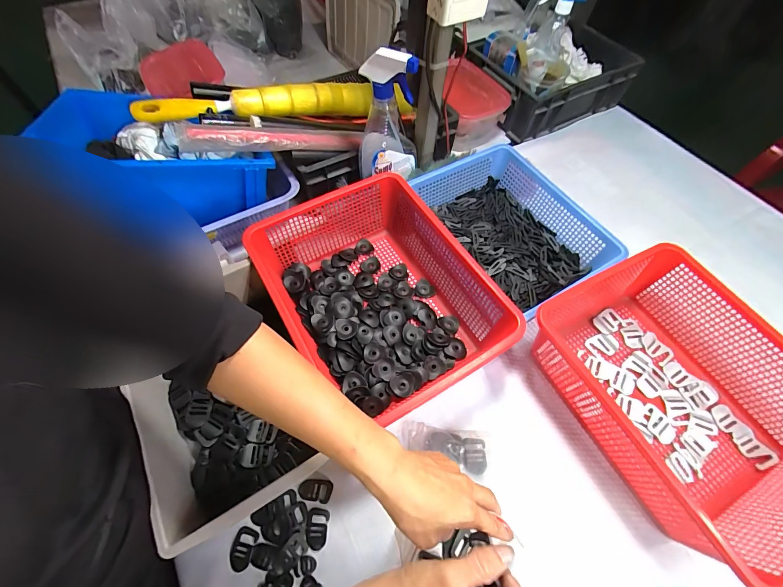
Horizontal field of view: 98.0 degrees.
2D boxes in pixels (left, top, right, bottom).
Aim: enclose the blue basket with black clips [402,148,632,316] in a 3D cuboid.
[{"bbox_3d":[0.208,-0.112,0.598,0.209,0.096,0.294,-28,65,-17],"label":"blue basket with black clips"}]

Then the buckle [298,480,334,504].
[{"bbox_3d":[-0.097,0.251,0.434,0.043,0.004,0.025,9,60,3],"label":"buckle"}]

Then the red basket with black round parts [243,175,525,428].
[{"bbox_3d":[-0.028,0.000,0.521,0.265,0.119,0.356,-27,64,-17],"label":"red basket with black round parts"}]

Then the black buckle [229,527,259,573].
[{"bbox_3d":[-0.178,0.303,0.404,0.028,0.004,0.042,15,60,7],"label":"black buckle"}]

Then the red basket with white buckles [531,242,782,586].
[{"bbox_3d":[0.393,0.121,0.462,0.284,0.114,0.333,-23,63,-15],"label":"red basket with white buckles"}]

